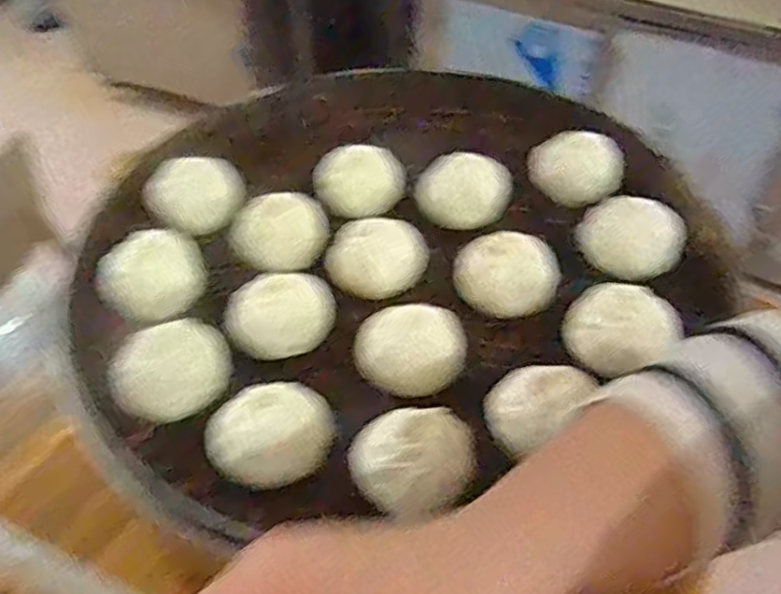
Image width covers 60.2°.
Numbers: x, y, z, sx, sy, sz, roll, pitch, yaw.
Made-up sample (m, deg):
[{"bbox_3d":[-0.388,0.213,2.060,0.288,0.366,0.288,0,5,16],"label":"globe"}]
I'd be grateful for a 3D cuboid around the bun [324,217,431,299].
[{"bbox_3d":[-0.011,-0.032,0.517,0.078,0.034,0.060,6,48,7],"label":"bun"}]

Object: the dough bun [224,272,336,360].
[{"bbox_3d":[-0.079,0.011,0.483,0.076,0.029,0.060,-3,47,-2],"label":"dough bun"}]

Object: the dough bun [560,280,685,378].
[{"bbox_3d":[0.152,0.019,0.450,0.063,0.034,0.070,-35,56,-27],"label":"dough bun"}]

